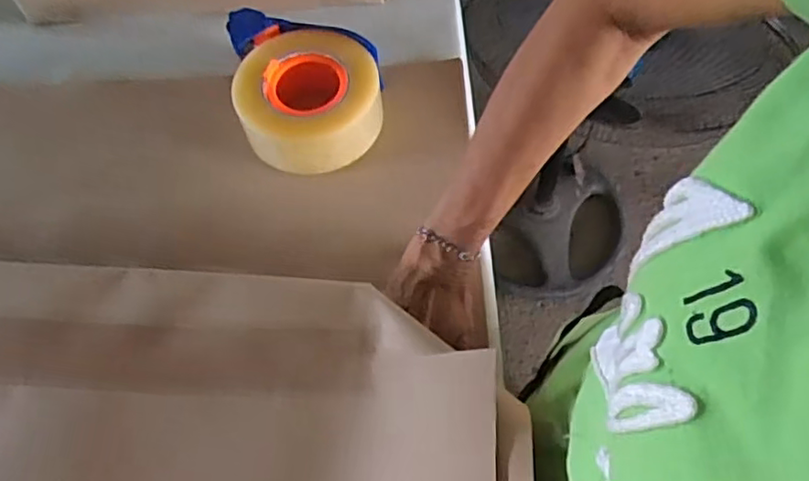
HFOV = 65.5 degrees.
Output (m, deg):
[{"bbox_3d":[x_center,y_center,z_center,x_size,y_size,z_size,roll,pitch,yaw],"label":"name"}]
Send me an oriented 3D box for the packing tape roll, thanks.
[{"bbox_3d":[-0.084,-0.125,0.574,0.123,0.064,0.124,-1,62,2],"label":"packing tape roll"}]

